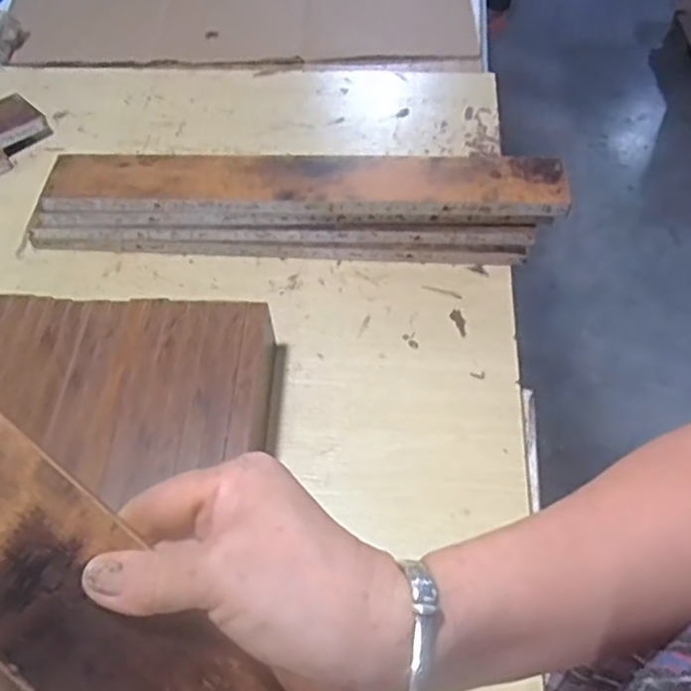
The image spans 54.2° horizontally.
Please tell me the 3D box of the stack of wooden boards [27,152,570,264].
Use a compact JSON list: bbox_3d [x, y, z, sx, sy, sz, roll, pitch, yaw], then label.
[{"bbox_3d":[-0.047,-0.130,0.628,0.477,0.072,0.077,4,55,4],"label":"stack of wooden boards"}]

